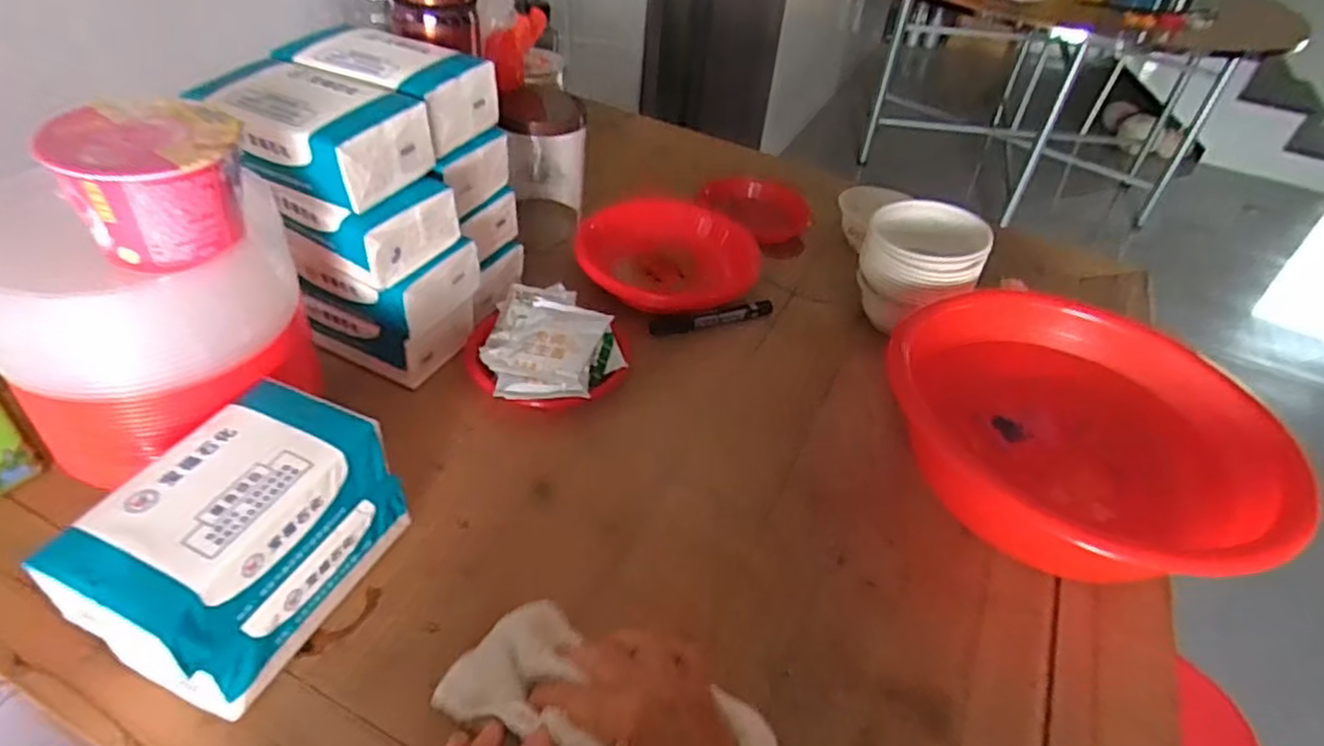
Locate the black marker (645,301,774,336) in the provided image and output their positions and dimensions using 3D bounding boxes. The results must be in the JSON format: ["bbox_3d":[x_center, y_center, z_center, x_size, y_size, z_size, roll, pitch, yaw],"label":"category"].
[{"bbox_3d":[0.050,-0.055,0.737,0.134,0.012,0.016,-15,43,-20],"label":"black marker"}]

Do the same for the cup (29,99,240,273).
[{"bbox_3d":[-0.291,-0.109,0.430,0.091,0.070,0.087,-8,41,-13],"label":"cup"}]

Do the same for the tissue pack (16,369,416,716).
[{"bbox_3d":[-0.247,0.102,0.445,0.094,0.117,0.165,19,43,14],"label":"tissue pack"}]

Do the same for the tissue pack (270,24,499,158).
[{"bbox_3d":[-0.226,-0.236,0.614,0.156,0.060,0.095,18,42,17],"label":"tissue pack"}]

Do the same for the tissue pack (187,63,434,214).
[{"bbox_3d":[-0.264,-0.181,0.553,0.161,0.060,0.098,15,41,15],"label":"tissue pack"}]

